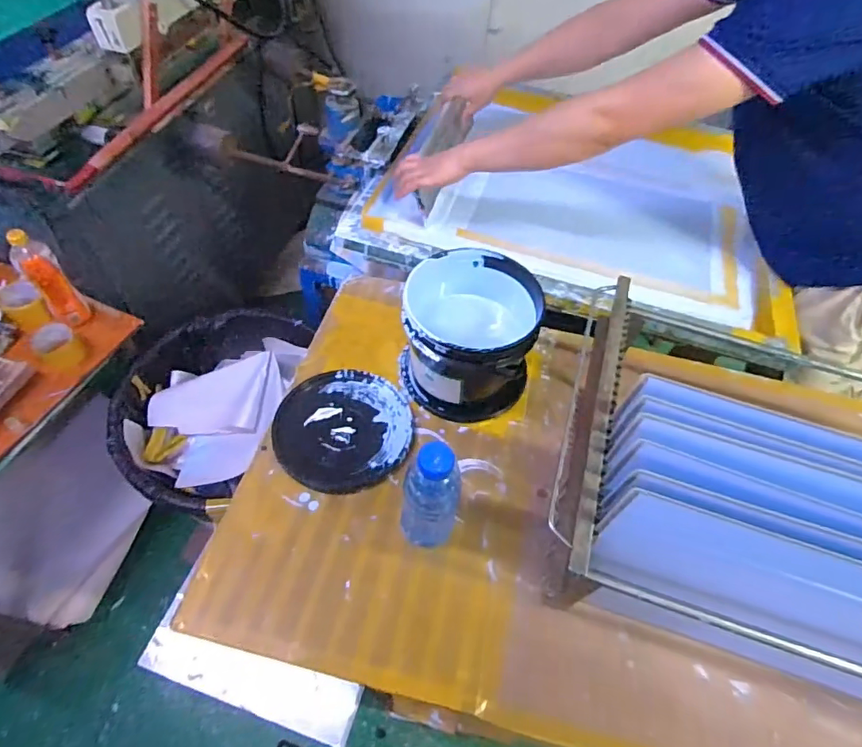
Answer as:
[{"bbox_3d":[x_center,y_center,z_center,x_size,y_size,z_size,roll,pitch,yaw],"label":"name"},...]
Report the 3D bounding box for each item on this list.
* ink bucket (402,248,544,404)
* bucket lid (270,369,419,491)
[{"bbox_3d":[0.056,-0.062,0.800,0.192,0.183,0.196,3,55,-4],"label":"ink bucket"},{"bbox_3d":[-0.136,0.083,0.796,0.207,0.012,0.210,3,55,-4],"label":"bucket lid"}]

